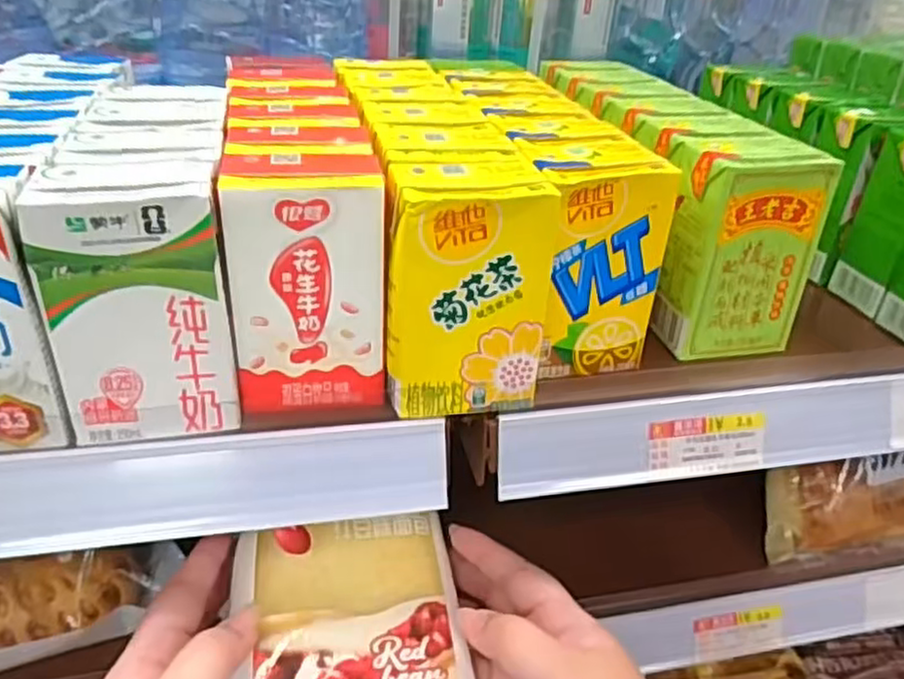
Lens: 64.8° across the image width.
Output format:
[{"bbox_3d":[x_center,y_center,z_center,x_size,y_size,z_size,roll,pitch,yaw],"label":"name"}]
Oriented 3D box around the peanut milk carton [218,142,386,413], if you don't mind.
[{"bbox_3d":[-0.064,-0.027,0.318,0.063,0.105,0.049,-2,33,-11],"label":"peanut milk carton"}]

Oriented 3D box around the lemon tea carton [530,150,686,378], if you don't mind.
[{"bbox_3d":[0.067,-0.037,0.347,0.061,0.103,0.035,-6,34,-16],"label":"lemon tea carton"}]

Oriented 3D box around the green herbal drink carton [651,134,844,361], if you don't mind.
[{"bbox_3d":[0.149,-0.049,0.378,0.067,0.103,0.048,-3,33,-13],"label":"green herbal drink carton"}]

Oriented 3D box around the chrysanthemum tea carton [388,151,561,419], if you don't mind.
[{"bbox_3d":[0.005,-0.023,0.319,0.068,0.104,0.045,-4,33,-13],"label":"chrysanthemum tea carton"}]

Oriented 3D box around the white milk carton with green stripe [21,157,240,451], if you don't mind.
[{"bbox_3d":[-0.126,-0.015,0.289,0.065,0.105,0.039,-4,33,-13],"label":"white milk carton with green stripe"}]

